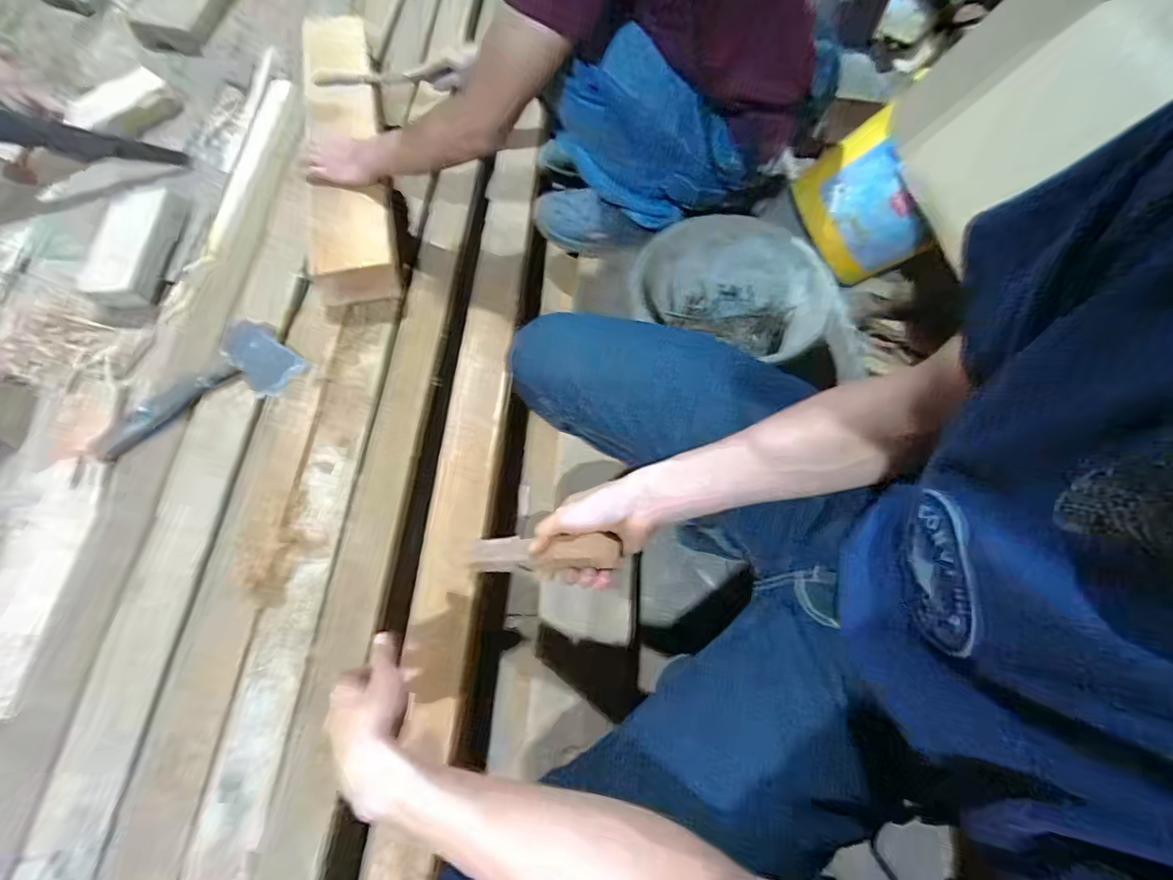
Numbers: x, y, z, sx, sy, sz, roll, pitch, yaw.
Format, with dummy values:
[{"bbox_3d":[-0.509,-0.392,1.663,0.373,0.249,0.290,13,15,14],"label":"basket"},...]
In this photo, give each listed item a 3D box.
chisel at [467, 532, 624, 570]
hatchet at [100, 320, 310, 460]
[{"bbox_3d":[-0.054,0.118,0.534,0.204,0.042,0.034,-13,58,42],"label":"chisel"},{"bbox_3d":[-0.523,-0.059,0.697,0.106,0.023,0.248,44,69,-1],"label":"hatchet"}]

